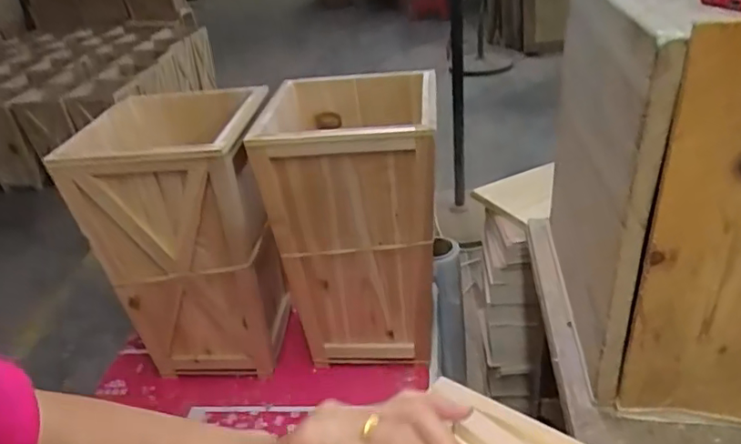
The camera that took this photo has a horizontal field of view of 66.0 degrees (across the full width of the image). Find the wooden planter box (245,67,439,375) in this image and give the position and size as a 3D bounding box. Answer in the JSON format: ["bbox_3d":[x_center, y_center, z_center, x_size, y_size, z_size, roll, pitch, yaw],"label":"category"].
[{"bbox_3d":[-0.012,-0.011,0.962,0.254,0.404,0.255,-3,31,7],"label":"wooden planter box"}]

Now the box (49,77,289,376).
[{"bbox_3d":[-0.286,0.027,0.955,0.261,0.422,0.206,-4,31,5],"label":"box"}]

